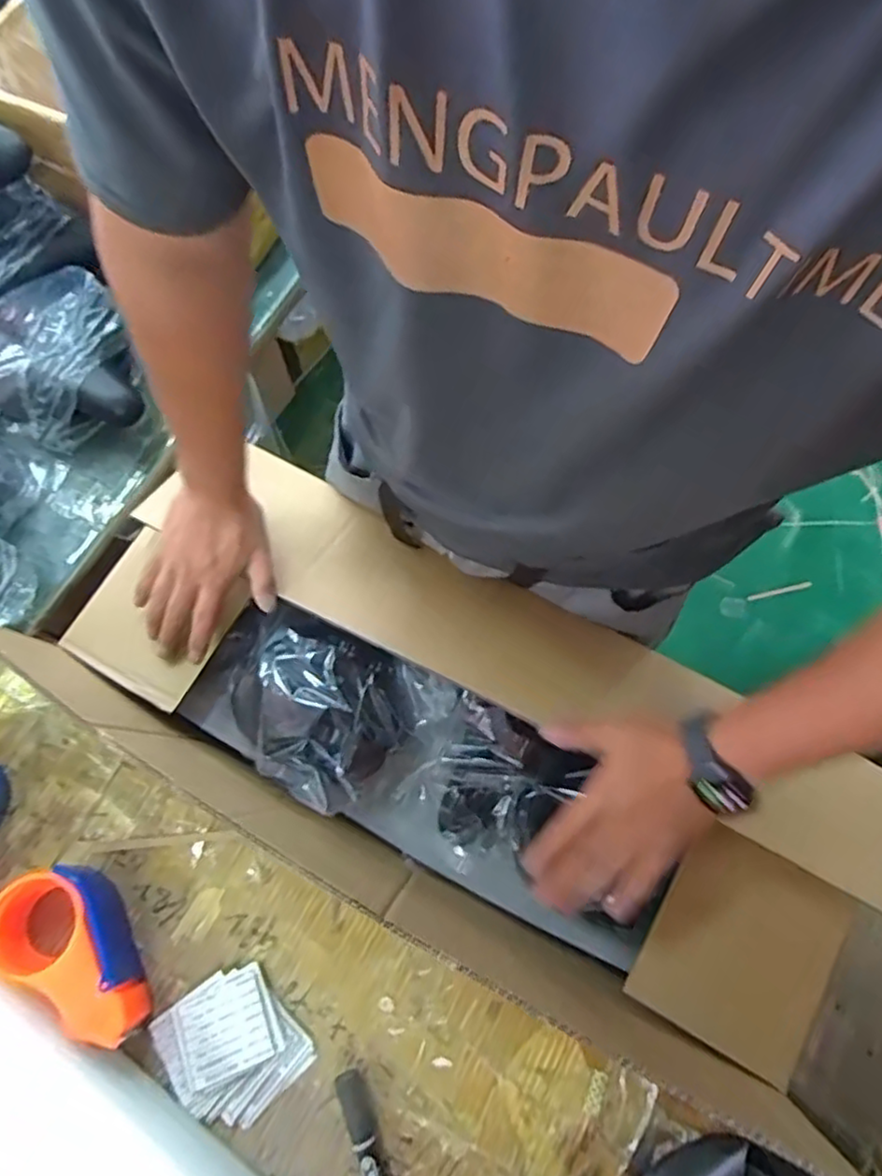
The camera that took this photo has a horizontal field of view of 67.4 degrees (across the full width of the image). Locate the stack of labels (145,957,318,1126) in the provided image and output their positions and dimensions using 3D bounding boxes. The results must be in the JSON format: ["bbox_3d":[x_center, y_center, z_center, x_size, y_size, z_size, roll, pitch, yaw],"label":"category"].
[{"bbox_3d":[-0.176,0.381,0.549,0.102,0.011,0.109,-40,75,-12],"label":"stack of labels"}]

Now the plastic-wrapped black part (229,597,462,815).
[{"bbox_3d":[-0.120,0.121,0.675,0.215,0.090,0.160,28,74,10],"label":"plastic-wrapped black part"}]

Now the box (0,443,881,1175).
[{"bbox_3d":[-0.002,0.143,0.654,0.764,0.213,0.328,31,74,14],"label":"box"}]

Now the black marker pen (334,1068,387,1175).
[{"bbox_3d":[-0.052,0.458,0.517,0.022,0.022,0.138,-22,72,-7],"label":"black marker pen"}]

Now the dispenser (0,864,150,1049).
[{"bbox_3d":[-0.301,0.295,0.552,0.156,0.061,0.084,26,73,9],"label":"dispenser"}]

